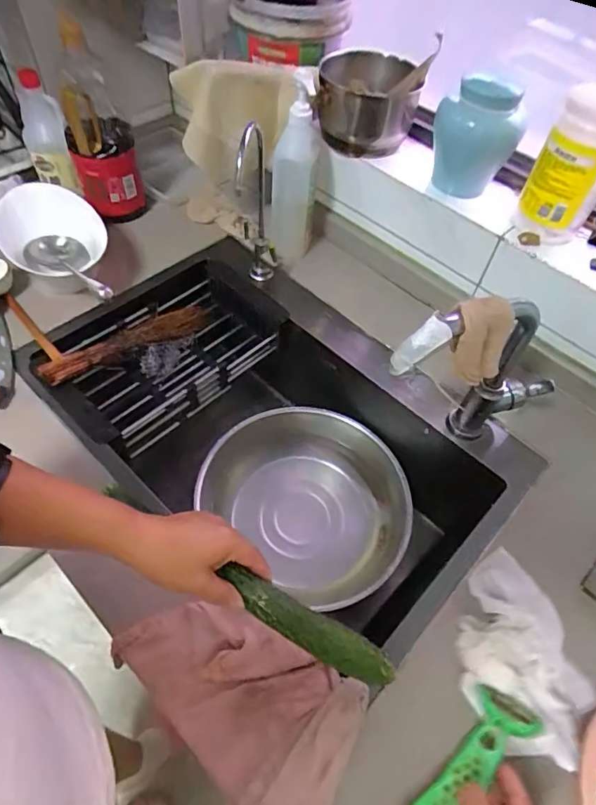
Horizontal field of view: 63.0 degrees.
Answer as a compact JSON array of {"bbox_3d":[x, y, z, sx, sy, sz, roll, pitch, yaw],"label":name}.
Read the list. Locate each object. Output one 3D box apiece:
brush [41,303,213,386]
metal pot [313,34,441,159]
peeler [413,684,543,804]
[{"bbox_3d":[-0.264,-0.098,0.780,0.054,0.043,0.301,36,43,19],"label":"brush"},{"bbox_3d":[0.109,-0.492,0.791,0.155,0.123,0.131,3,55,-3],"label":"metal pot"},{"bbox_3d":[0.153,0.322,0.439,0.182,0.035,0.047,-19,58,-35],"label":"peeler"}]

